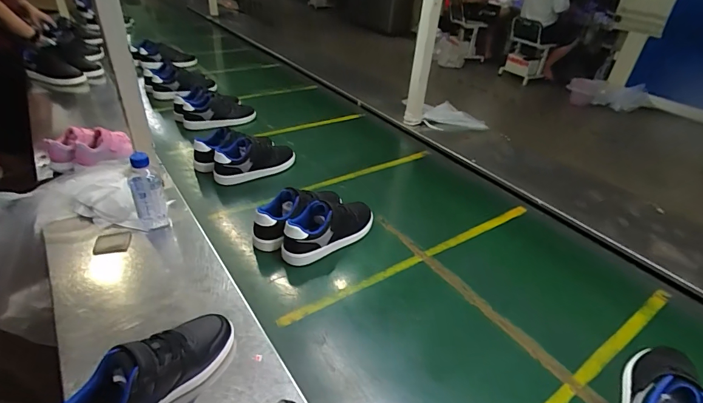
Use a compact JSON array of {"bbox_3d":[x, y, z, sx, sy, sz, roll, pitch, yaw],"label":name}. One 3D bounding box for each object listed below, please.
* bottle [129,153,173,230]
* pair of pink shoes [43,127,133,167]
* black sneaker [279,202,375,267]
[{"bbox_3d":[-0.400,-0.016,0.764,0.056,0.171,0.045,-16,40,-27],"label":"bottle"},{"bbox_3d":[-0.609,-0.122,0.902,0.170,0.068,0.088,-14,39,-25],"label":"pair of pink shoes"},{"bbox_3d":[-0.051,0.049,0.832,0.229,0.095,0.092,-23,43,-34],"label":"black sneaker"}]

